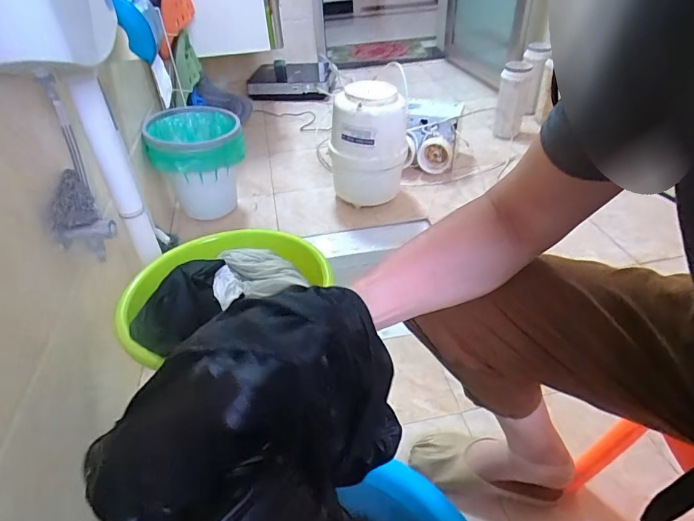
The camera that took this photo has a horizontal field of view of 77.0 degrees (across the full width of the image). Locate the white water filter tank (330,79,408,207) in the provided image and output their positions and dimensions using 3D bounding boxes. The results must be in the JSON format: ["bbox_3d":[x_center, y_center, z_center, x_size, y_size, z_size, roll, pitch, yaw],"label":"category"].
[{"bbox_3d":[0.064,-0.338,1.319,0.222,0.354,0.213,-4,39,1],"label":"white water filter tank"}]

